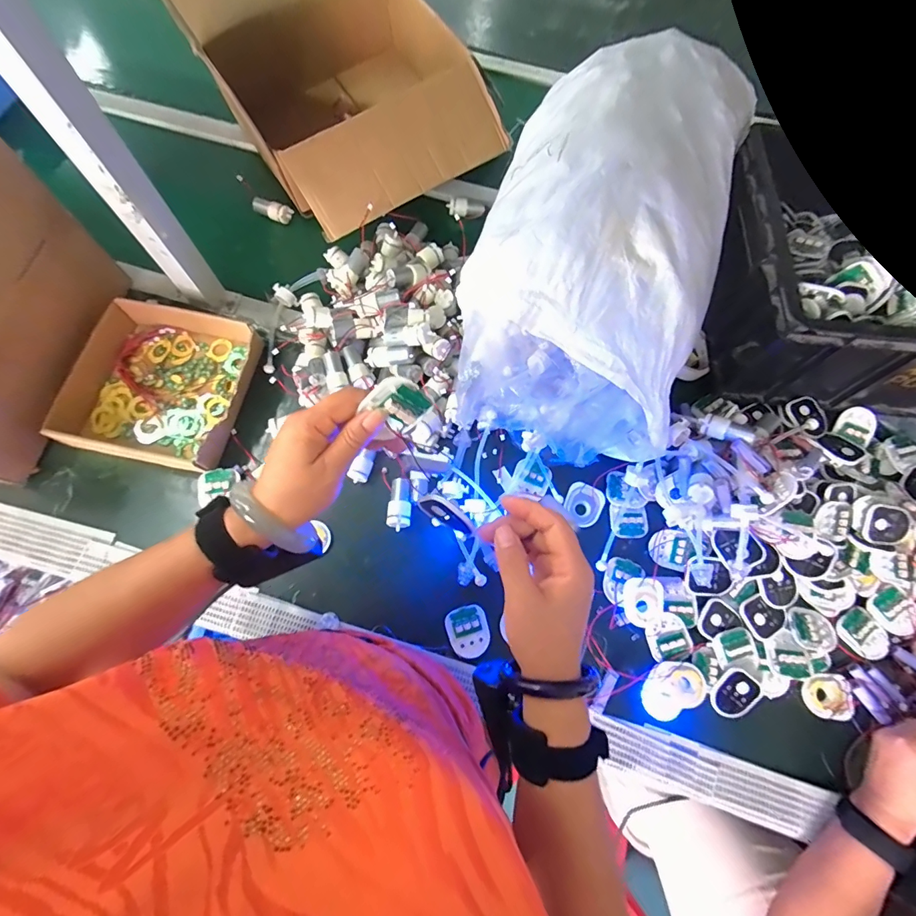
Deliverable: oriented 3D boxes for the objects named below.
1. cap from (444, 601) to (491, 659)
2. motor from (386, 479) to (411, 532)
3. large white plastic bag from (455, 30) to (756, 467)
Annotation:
[{"bbox_3d":[0.014,0.216,0.541,0.051,0.021,0.060,-18,73,-7],"label":"cap"},{"bbox_3d":[-0.075,0.062,0.573,0.030,0.026,0.067,4,72,0],"label":"motor"},{"bbox_3d":[0.186,-0.270,0.564,0.283,0.194,0.520,18,72,4],"label":"large white plastic bag"}]

